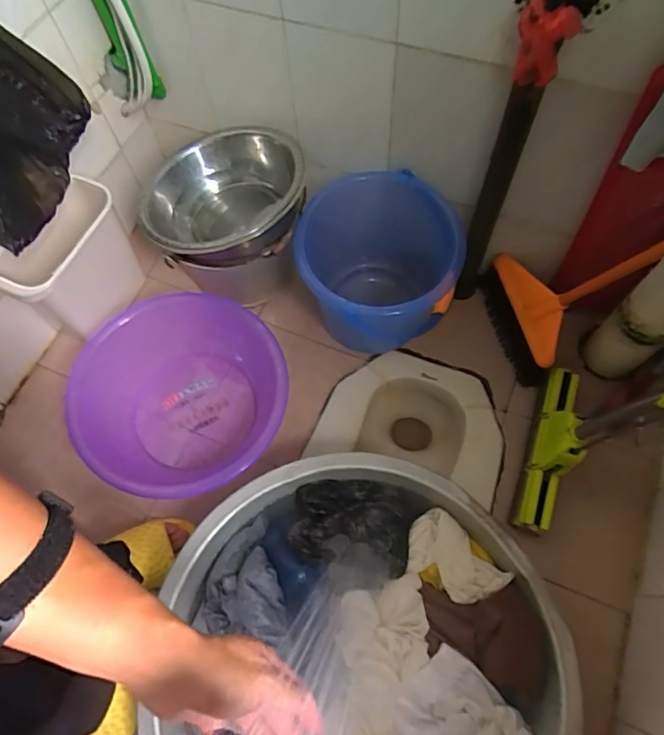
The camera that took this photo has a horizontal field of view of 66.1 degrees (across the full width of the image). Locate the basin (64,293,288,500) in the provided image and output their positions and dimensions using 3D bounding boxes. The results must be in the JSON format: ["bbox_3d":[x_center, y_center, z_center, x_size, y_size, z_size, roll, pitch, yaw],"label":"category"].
[{"bbox_3d":[-0.336,0.051,1.070,0.456,0.170,0.416,-1,65,2],"label":"basin"}]

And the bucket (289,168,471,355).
[{"bbox_3d":[0.111,-0.189,1.082,0.339,0.299,0.319,-8,65,-1],"label":"bucket"}]

